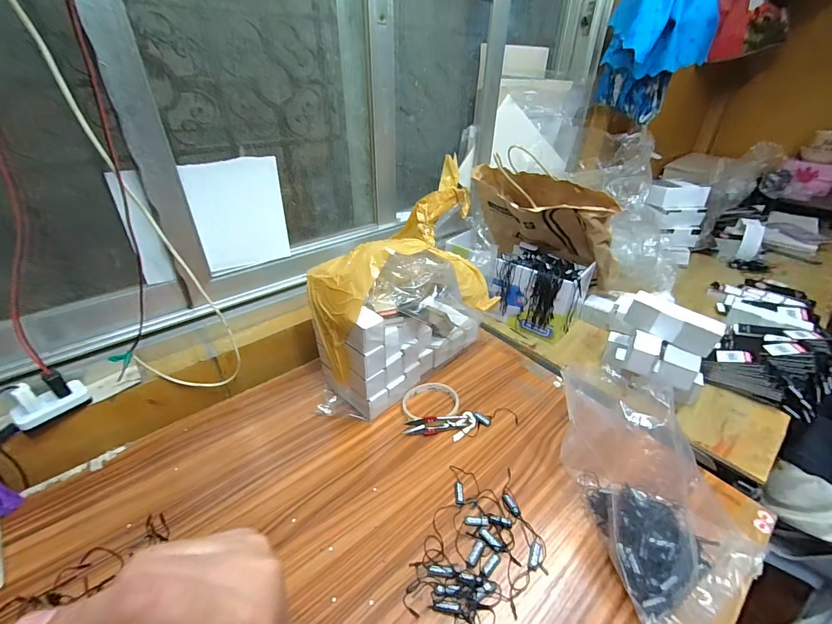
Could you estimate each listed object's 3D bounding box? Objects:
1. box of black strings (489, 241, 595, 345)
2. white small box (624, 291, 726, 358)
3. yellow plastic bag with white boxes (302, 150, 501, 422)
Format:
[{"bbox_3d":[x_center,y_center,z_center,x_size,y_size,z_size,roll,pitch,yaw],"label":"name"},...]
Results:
[{"bbox_3d":[0.248,-0.044,0.736,0.162,0.147,0.138,24,41,30],"label":"box of black strings"},{"bbox_3d":[0.397,0.017,0.565,0.124,0.049,0.039,26,42,32],"label":"white small box"},{"bbox_3d":[-0.015,-0.011,0.567,0.294,0.286,0.141,-17,38,-24],"label":"yellow plastic bag with white boxes"}]

